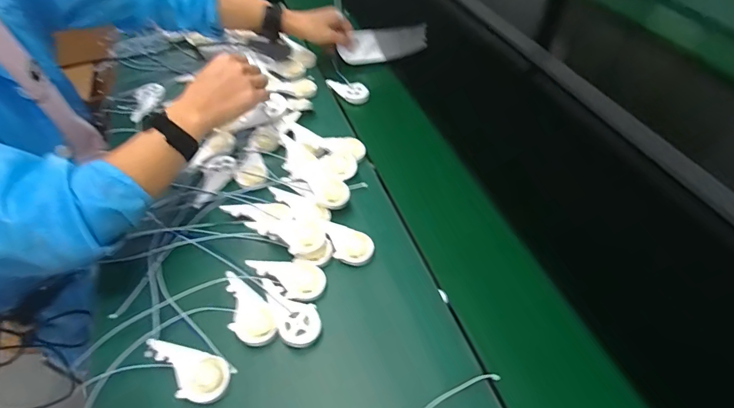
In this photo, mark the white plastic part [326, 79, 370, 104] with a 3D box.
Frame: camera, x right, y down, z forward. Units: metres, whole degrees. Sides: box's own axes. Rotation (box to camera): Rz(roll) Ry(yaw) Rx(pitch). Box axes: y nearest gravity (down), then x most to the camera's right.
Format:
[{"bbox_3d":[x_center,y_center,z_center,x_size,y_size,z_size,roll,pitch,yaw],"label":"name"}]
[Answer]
[{"bbox_3d":[-0.041,-0.213,0.758,0.097,0.021,0.042,20,54,20],"label":"white plastic part"}]

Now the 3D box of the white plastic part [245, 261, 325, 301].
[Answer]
[{"bbox_3d":[-0.098,0.086,0.489,0.094,0.007,0.048,21,53,2],"label":"white plastic part"}]

